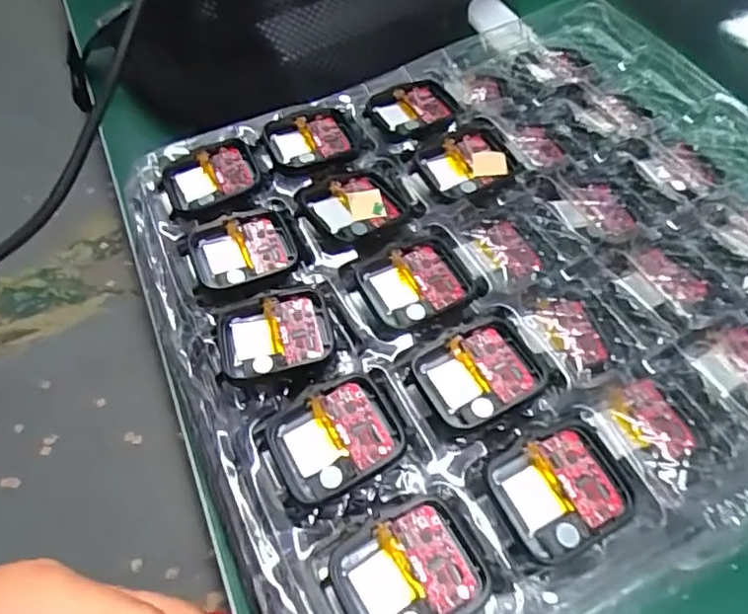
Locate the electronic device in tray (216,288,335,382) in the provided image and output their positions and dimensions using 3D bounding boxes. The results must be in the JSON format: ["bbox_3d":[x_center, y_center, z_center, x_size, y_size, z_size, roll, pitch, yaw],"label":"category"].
[{"bbox_3d":[-0.038,0.012,0.232,0.044,0.009,0.036,-13,56,-9],"label":"electronic device in tray"}]

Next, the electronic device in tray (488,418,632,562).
[{"bbox_3d":[0.063,0.060,0.195,0.041,0.005,0.036,-19,57,-13],"label":"electronic device in tray"}]

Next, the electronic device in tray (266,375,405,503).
[{"bbox_3d":[-0.014,0.046,0.208,0.043,0.012,0.035,-23,58,-15],"label":"electronic device in tray"}]

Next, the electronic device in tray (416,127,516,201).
[{"bbox_3d":[0.043,-0.068,0.283,0.041,0.007,0.035,-24,58,-16],"label":"electronic device in tray"}]

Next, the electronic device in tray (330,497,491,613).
[{"bbox_3d":[0.011,0.083,0.183,0.042,0.009,0.037,-22,58,-15],"label":"electronic device in tray"}]

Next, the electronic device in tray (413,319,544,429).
[{"bbox_3d":[0.040,0.024,0.220,0.043,0.004,0.035,-19,57,-13],"label":"electronic device in tray"}]

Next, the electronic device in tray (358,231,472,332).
[{"bbox_3d":[0.019,-0.010,0.246,0.044,0.005,0.038,-24,58,-16],"label":"electronic device in tray"}]

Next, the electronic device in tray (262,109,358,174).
[{"bbox_3d":[-0.030,-0.081,0.289,0.042,0.006,0.037,-18,57,-12],"label":"electronic device in tray"}]

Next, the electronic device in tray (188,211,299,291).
[{"bbox_3d":[-0.056,-0.023,0.257,0.042,0.007,0.036,-15,56,-10],"label":"electronic device in tray"}]

